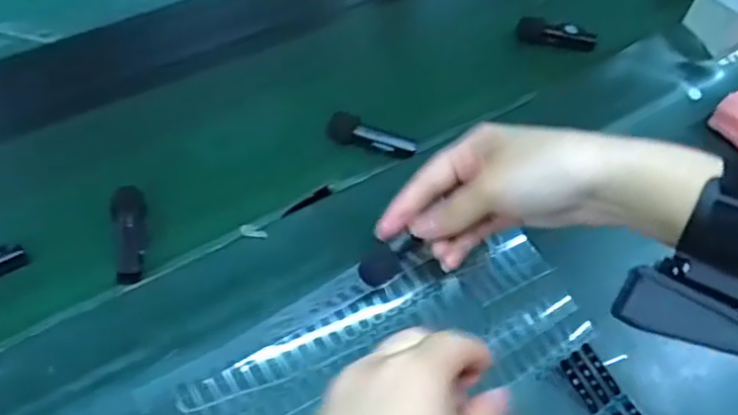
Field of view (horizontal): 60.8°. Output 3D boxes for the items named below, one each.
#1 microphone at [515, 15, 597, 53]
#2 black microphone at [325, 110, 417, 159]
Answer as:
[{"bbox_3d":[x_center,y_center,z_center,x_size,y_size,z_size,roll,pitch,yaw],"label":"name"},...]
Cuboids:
[{"bbox_3d":[0.153,-0.142,0.514,0.063,0.024,0.017,12,59,3],"label":"microphone"},{"bbox_3d":[0.001,-0.047,0.442,0.066,0.021,0.019,28,61,12],"label":"black microphone"}]

